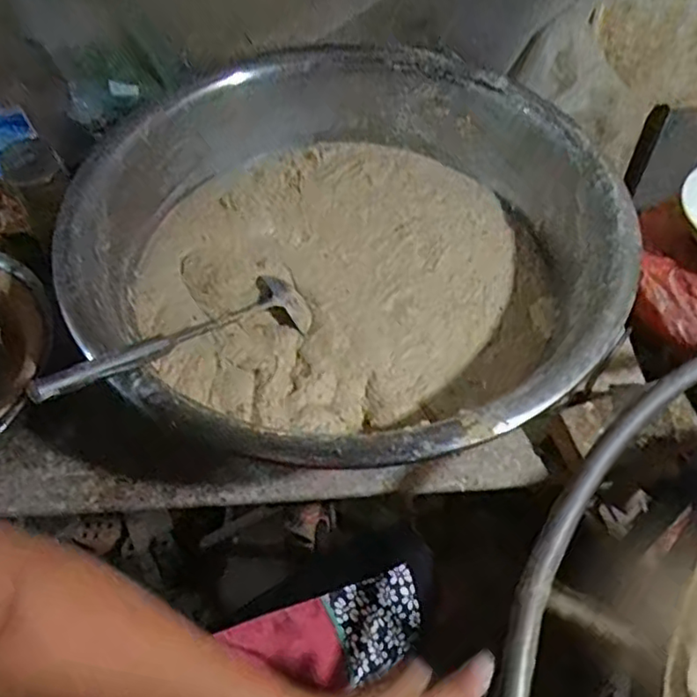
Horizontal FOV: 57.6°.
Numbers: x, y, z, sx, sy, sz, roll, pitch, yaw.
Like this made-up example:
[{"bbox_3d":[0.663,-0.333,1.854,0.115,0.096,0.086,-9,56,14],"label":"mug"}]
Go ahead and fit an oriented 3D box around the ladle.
[{"bbox_3d":[-0.149,-0.007,0.620,0.078,0.048,0.334,31,30,19],"label":"ladle"}]

